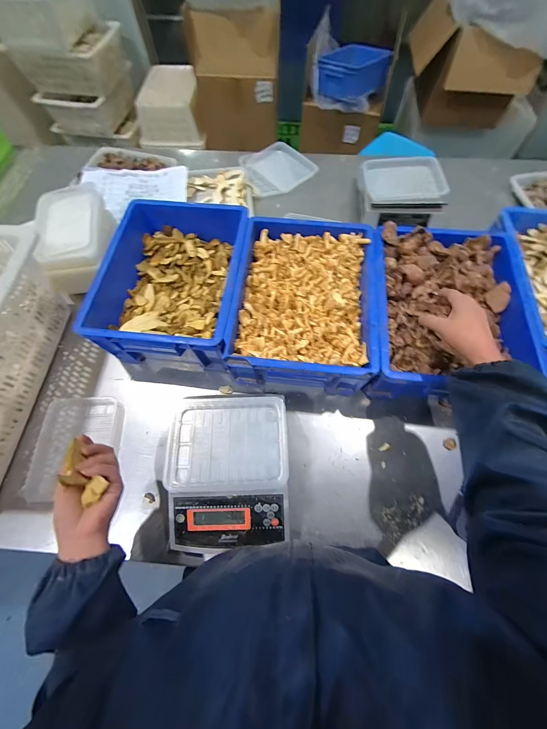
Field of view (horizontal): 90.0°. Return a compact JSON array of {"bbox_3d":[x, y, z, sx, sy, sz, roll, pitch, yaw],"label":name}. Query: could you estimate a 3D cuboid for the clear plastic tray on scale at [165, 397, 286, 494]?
[{"bbox_3d":[-0.073,0.122,0.442,0.190,0.030,0.149,-2,68,0],"label":"clear plastic tray on scale"}]

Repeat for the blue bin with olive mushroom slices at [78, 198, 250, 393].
[{"bbox_3d":[-0.199,-0.154,0.585,0.261,0.144,0.362,6,67,4],"label":"blue bin with olive mushroom slices"}]

